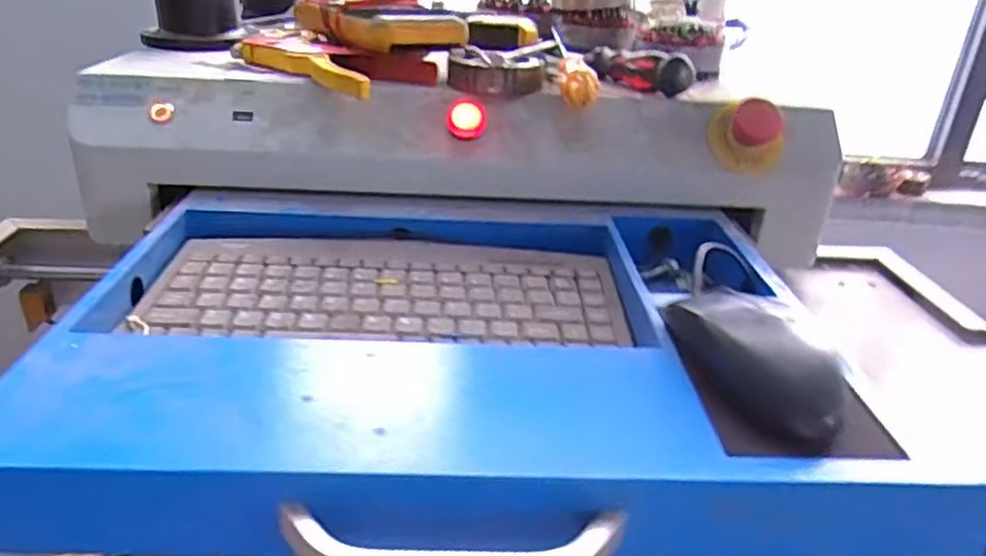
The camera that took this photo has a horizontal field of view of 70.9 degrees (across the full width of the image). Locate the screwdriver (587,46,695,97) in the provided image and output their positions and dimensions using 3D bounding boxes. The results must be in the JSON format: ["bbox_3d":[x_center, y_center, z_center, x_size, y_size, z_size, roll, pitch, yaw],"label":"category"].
[{"bbox_3d":[0.122,-0.176,0.582,0.031,0.030,0.102,-11,30,-25],"label":"screwdriver"}]

